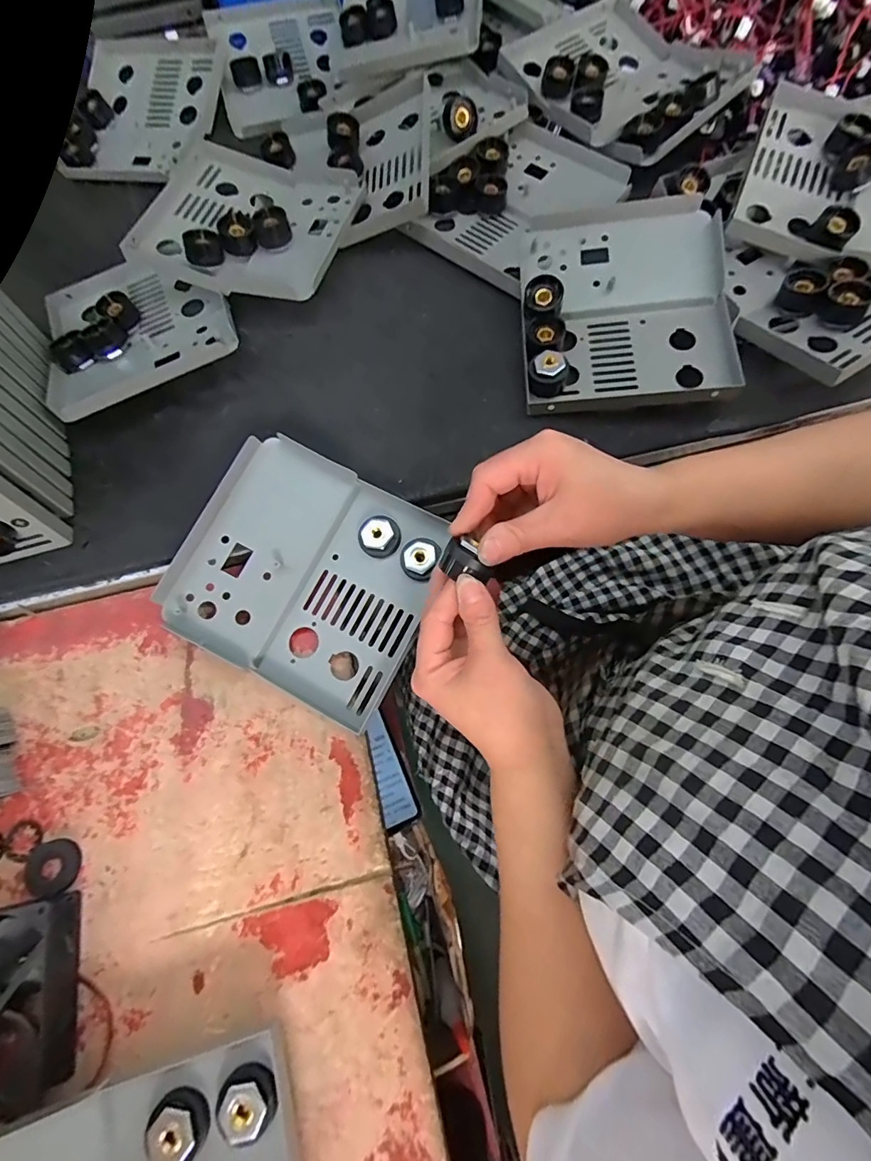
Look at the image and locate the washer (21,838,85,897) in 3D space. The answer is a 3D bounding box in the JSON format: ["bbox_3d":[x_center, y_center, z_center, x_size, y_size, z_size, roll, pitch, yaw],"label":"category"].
[{"bbox_3d":[-0.240,0.178,0.300,0.035,0.008,0.029,11,70,6],"label":"washer"}]

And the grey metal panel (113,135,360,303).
[{"bbox_3d":[-0.172,-0.328,0.432,0.181,0.029,0.166,14,70,6],"label":"grey metal panel"}]

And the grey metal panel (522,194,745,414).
[{"bbox_3d":[0.151,-0.221,0.386,0.161,0.045,0.174,-2,69,0],"label":"grey metal panel"}]

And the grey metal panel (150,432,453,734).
[{"bbox_3d":[-0.093,-0.007,0.338,0.173,0.029,0.153,26,76,8],"label":"grey metal panel"}]

